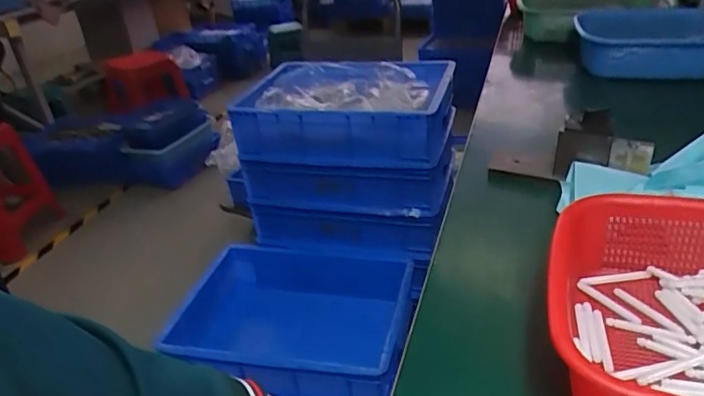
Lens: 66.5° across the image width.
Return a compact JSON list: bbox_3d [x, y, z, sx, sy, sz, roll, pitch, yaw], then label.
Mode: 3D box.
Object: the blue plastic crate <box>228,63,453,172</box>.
[{"bbox_3d":[-0.002,-0.192,1.138,0.424,0.131,0.307,3,31,17],"label":"blue plastic crate"}]

